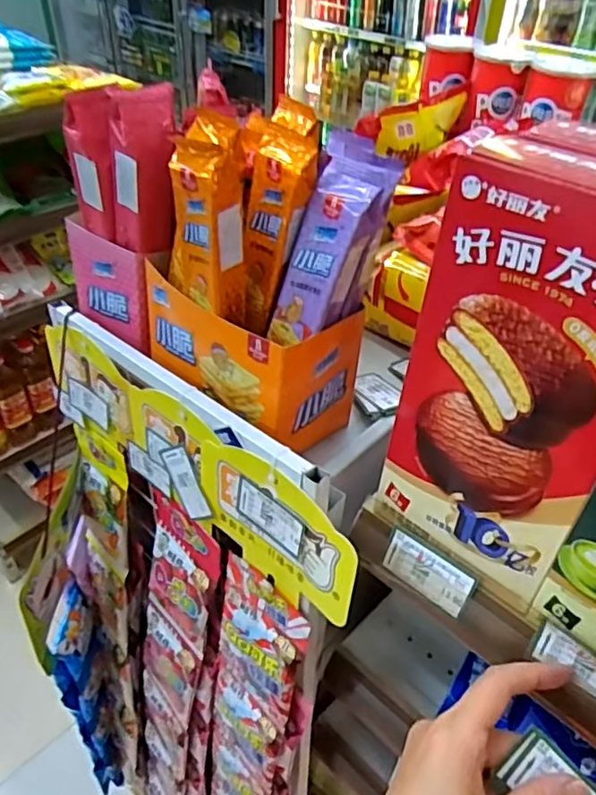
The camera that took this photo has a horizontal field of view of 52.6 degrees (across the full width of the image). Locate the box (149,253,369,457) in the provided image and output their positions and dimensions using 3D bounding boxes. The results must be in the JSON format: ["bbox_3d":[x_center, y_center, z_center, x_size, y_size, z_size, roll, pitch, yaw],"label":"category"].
[{"bbox_3d":[-0.040,-0.043,0.483,0.092,0.099,0.159,-30,50,-33],"label":"box"}]

